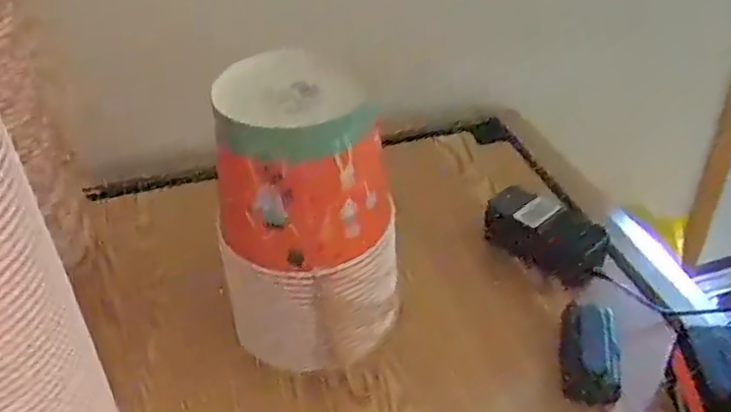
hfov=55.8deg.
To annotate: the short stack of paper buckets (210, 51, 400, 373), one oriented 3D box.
[{"bbox_3d":[-0.049,0.020,0.605,0.136,0.265,0.134,27,46,33],"label":"short stack of paper buckets"}]

